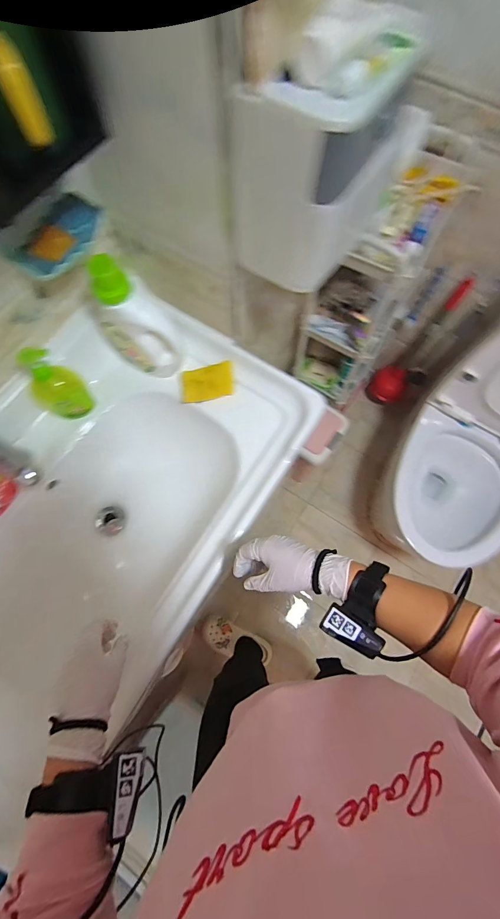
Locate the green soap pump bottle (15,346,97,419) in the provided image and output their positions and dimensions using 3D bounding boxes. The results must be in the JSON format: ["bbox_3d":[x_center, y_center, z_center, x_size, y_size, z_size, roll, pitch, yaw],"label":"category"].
[{"bbox_3d":[-0.329,-0.127,0.606,0.059,0.165,0.075,42,75,12],"label":"green soap pump bottle"}]

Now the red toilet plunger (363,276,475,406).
[{"bbox_3d":[0.553,-0.369,1.236,0.126,0.533,0.130,32,74,9],"label":"red toilet plunger"}]

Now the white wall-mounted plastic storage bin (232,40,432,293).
[{"bbox_3d":[0.104,-0.355,0.449,0.229,0.200,0.114,-40,77,-13],"label":"white wall-mounted plastic storage bin"}]

